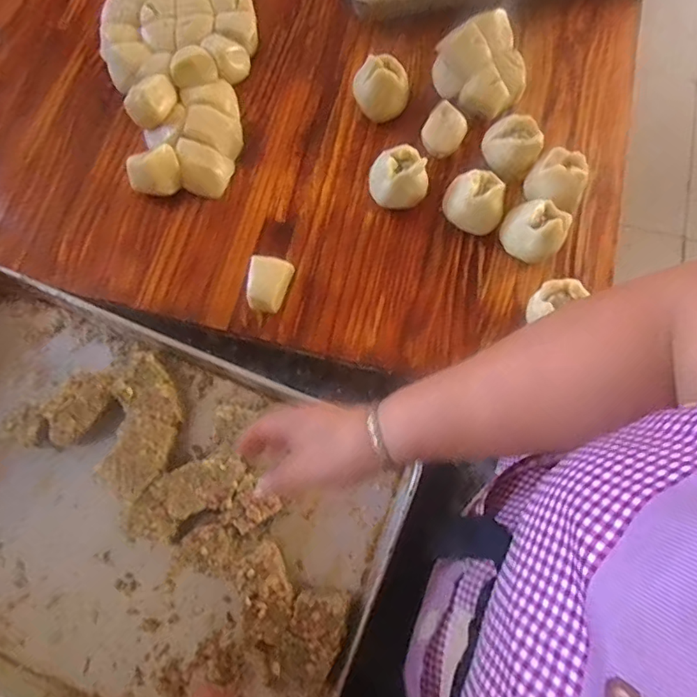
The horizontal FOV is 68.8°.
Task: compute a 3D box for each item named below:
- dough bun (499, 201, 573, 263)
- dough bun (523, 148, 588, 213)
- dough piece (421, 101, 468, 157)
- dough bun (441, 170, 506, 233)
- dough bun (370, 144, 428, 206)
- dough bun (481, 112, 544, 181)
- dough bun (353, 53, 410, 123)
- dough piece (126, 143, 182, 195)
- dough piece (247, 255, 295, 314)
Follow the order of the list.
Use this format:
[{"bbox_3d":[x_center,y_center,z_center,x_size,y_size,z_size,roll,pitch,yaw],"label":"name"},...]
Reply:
[{"bbox_3d":[0.227,-0.144,0.629,0.071,0.065,0.069,-1,76,3],"label":"dough bun"},{"bbox_3d":[0.270,-0.218,0.658,0.071,0.067,0.067,-1,76,3],"label":"dough bun"},{"bbox_3d":[0.131,-0.293,0.700,0.053,0.047,0.064,28,79,10],"label":"dough piece"},{"bbox_3d":[0.157,-0.182,0.649,0.073,0.057,0.067,-7,73,-2],"label":"dough bun"},{"bbox_3d":[0.063,-0.213,0.656,0.071,0.061,0.068,-1,76,3],"label":"dough bun"},{"bbox_3d":[0.214,-0.265,0.671,0.074,0.065,0.051,34,76,10],"label":"dough bun"},{"bbox_3d":[0.044,-0.353,0.696,0.074,0.065,0.059,4,72,1],"label":"dough bun"},{"bbox_3d":[-0.251,-0.226,0.665,0.068,0.042,0.054,-25,74,-8],"label":"dough piece"},{"bbox_3d":[-0.095,-0.076,0.622,0.052,0.041,0.063,8,73,3],"label":"dough piece"}]

